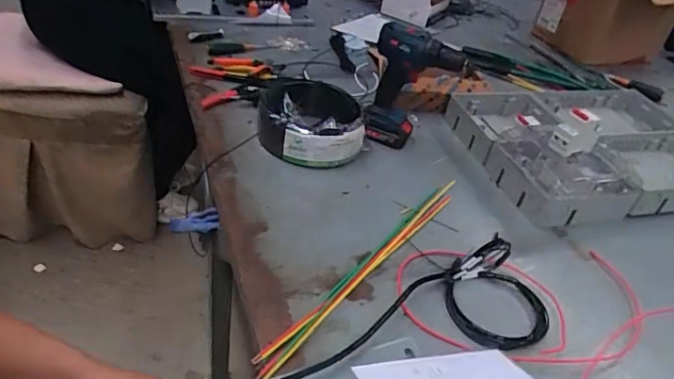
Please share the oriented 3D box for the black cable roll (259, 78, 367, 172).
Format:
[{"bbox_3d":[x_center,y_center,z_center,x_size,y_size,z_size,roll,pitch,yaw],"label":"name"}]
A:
[{"bbox_3d":[-0.048,-0.125,0.963,0.184,0.072,0.203,5,39,-4],"label":"black cable roll"}]

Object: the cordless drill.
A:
[{"bbox_3d":[0.133,-0.173,0.948,0.150,0.210,0.068,15,39,8],"label":"cordless drill"}]

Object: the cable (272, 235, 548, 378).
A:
[{"bbox_3d":[0.073,0.139,0.651,0.439,0.078,0.149,-6,41,-17],"label":"cable"}]

